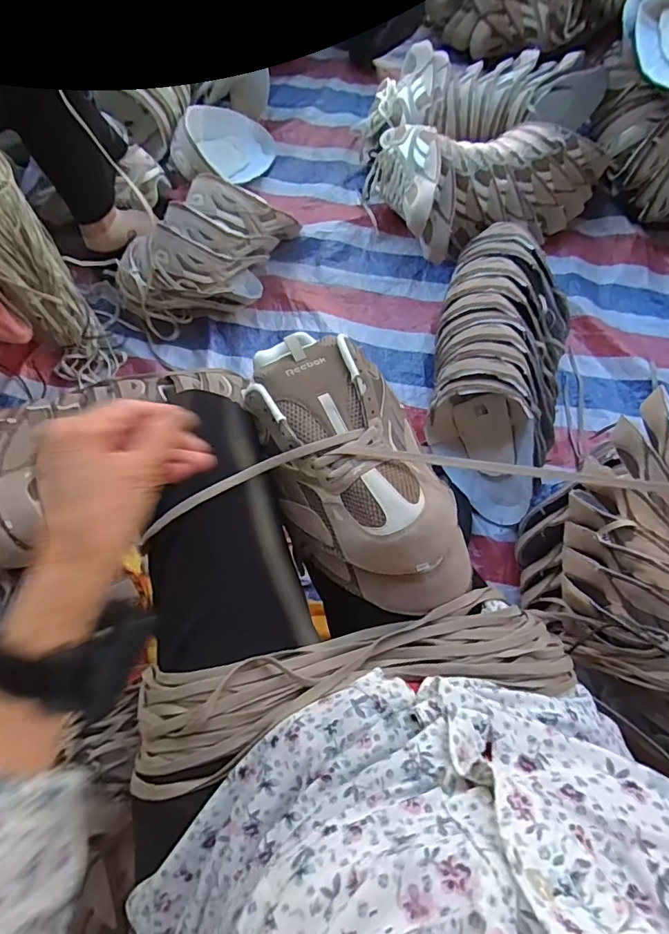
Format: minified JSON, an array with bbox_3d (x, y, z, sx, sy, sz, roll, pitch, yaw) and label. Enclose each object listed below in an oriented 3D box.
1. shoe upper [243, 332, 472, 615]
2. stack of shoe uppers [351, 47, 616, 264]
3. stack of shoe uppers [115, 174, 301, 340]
[{"bbox_3d":[0.017,0.000,0.431,0.130,0.077,0.256,-19,74,-6],"label":"shoe upper"},{"bbox_3d":[0.346,-0.705,1.039,0.567,0.138,0.440,-23,74,-7],"label":"stack of shoe uppers"},{"bbox_3d":[-0.230,-0.409,0.949,0.363,0.184,0.181,-37,76,-11],"label":"stack of shoe uppers"}]

